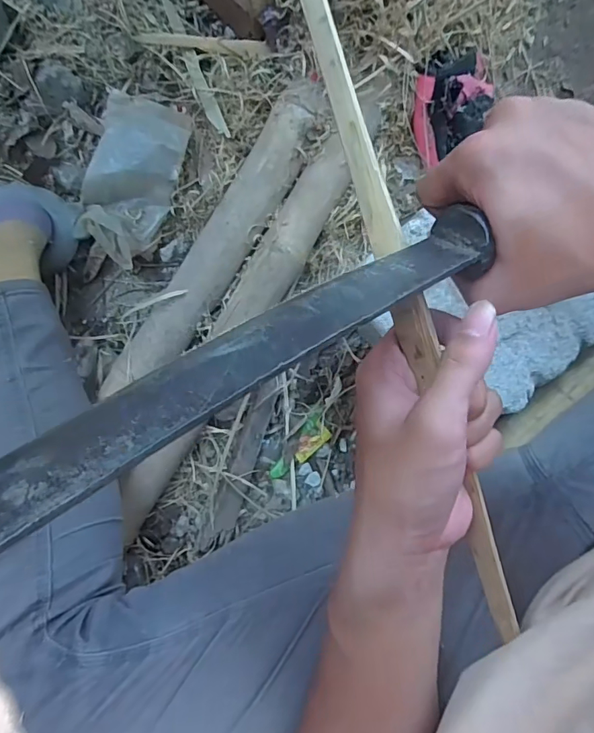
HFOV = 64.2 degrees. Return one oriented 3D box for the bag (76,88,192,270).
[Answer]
[{"bbox_3d":[-0.175,-0.195,0.506,0.090,0.054,0.159,21,94,0],"label":"bag"}]

